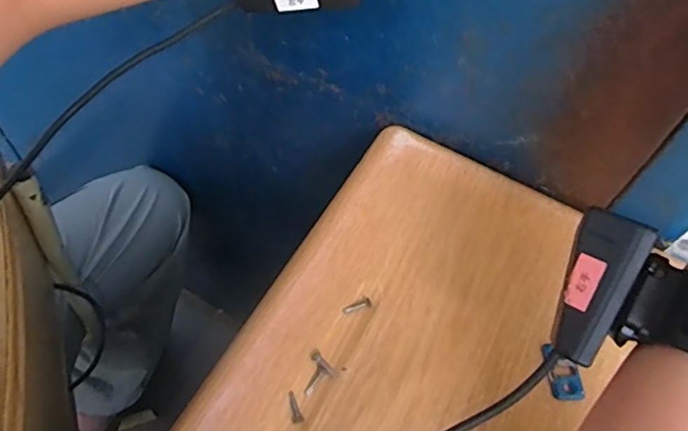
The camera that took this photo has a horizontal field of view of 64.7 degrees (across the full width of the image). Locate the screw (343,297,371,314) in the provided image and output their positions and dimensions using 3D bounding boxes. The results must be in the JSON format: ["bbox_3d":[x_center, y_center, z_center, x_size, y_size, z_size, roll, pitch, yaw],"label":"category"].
[{"bbox_3d":[0.009,0.058,0.344,0.019,0.004,0.007,-25,64,-16],"label":"screw"}]

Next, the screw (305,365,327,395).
[{"bbox_3d":[-0.016,0.097,0.319,0.006,0.004,0.019,27,62,13],"label":"screw"}]

